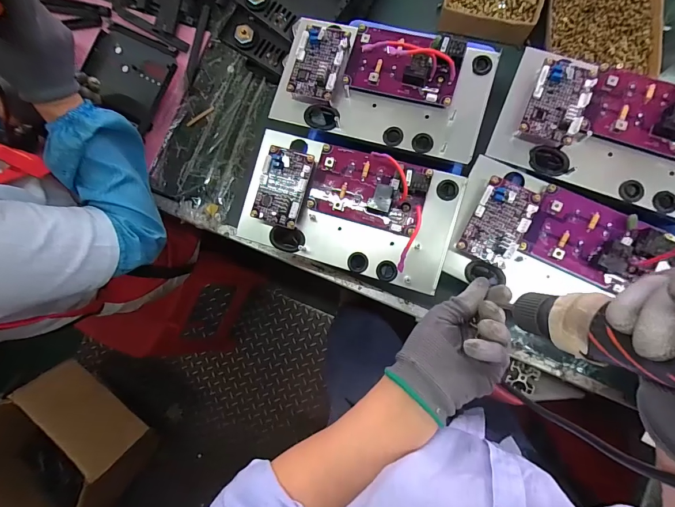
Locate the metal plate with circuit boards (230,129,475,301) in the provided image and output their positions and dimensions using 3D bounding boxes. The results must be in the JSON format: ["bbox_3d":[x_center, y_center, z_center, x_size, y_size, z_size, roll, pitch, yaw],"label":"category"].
[{"bbox_3d":[0.011,-0.057,0.420,0.255,0.032,0.145,16,86,9],"label":"metal plate with circuit boards"}]

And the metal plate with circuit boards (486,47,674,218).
[{"bbox_3d":[0.323,-0.140,0.386,0.259,0.030,0.143,22,87,10],"label":"metal plate with circuit boards"}]

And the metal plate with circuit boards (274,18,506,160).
[{"bbox_3d":[0.055,-0.221,0.421,0.259,0.050,0.161,16,86,9],"label":"metal plate with circuit boards"}]

